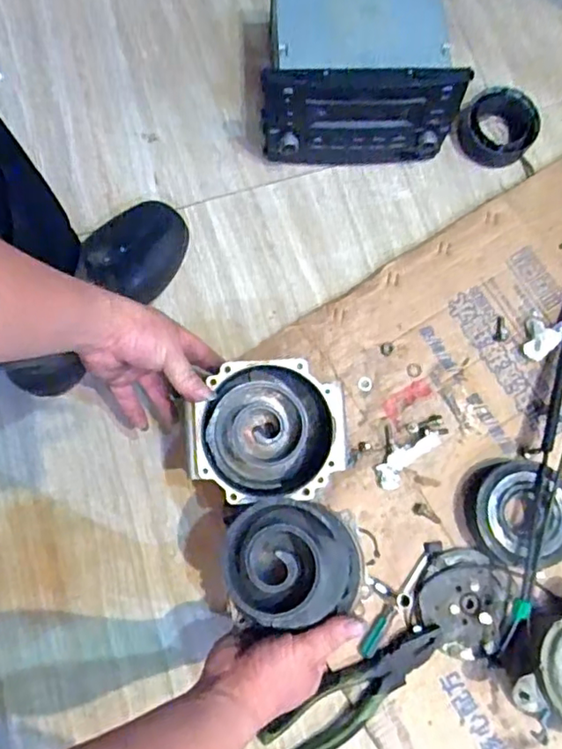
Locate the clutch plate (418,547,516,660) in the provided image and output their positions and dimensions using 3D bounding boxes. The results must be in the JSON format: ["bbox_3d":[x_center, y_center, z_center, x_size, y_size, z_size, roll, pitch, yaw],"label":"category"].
[{"bbox_3d":[0.185,0.227,0.591,0.085,0.014,0.096,30,79,5],"label":"clutch plate"}]

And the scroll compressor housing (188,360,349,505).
[{"bbox_3d":[-0.013,0.055,0.545,0.138,0.074,0.118,-5,78,-2],"label":"scroll compressor housing"}]

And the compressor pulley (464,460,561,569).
[{"bbox_3d":[0.247,0.141,0.604,0.103,0.037,0.100,-4,78,-2],"label":"compressor pulley"}]

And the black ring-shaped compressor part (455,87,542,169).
[{"bbox_3d":[0.265,-0.302,0.718,0.090,0.034,0.091,0,78,-1],"label":"black ring-shaped compressor part"}]

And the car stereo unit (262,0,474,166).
[{"bbox_3d":[0.080,-0.356,0.674,0.202,0.122,0.192,-4,78,-2],"label":"car stereo unit"}]

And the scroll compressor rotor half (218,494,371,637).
[{"bbox_3d":[0.011,0.156,0.491,0.114,0.061,0.101,-10,78,-3],"label":"scroll compressor rotor half"}]

